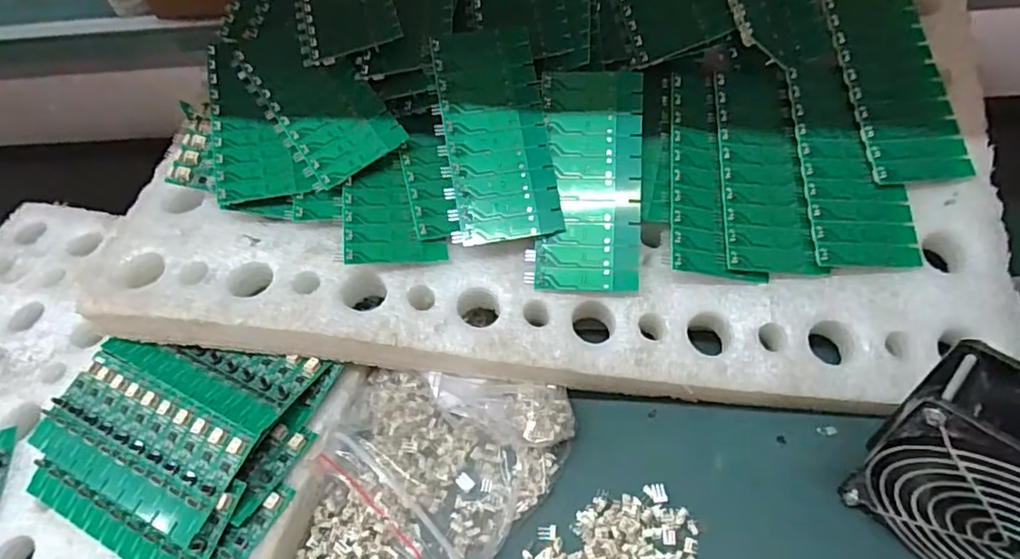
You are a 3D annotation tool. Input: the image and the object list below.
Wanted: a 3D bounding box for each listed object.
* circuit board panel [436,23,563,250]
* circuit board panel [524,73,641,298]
[{"bbox_3d":[-0.011,-0.093,0.363,0.068,0.004,0.140,-8,79,-5],"label":"circuit board panel"},{"bbox_3d":[0.049,-0.063,0.358,0.064,0.005,0.139,3,82,8],"label":"circuit board panel"}]

